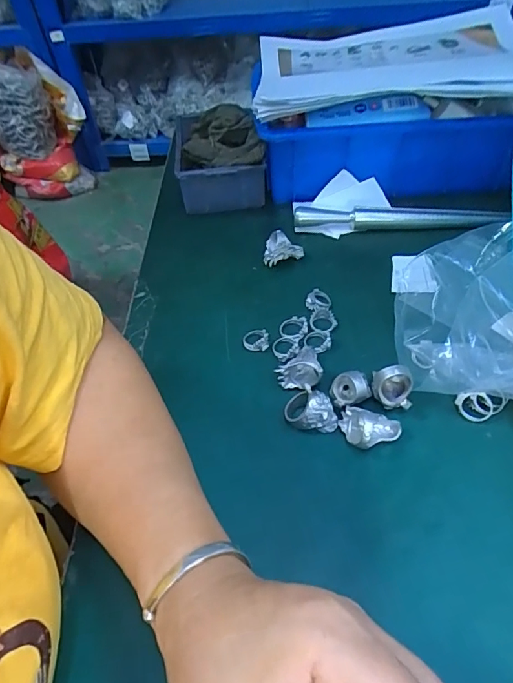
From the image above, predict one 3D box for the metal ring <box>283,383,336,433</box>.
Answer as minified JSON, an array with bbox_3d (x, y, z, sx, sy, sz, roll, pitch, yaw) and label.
[{"bbox_3d":[0.037,0.048,0.310,0.037,0.026,0.022,17,53,18],"label":"metal ring"}]

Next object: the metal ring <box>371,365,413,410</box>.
[{"bbox_3d":[0.095,0.032,0.314,0.028,0.033,0.017,8,51,11],"label":"metal ring"}]

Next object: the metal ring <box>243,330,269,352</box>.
[{"bbox_3d":[-0.001,-0.001,0.370,0.021,0.005,0.020,-3,49,2],"label":"metal ring"}]

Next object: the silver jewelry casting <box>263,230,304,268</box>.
[{"bbox_3d":[0.025,-0.086,0.422,0.036,0.032,0.017,3,50,7],"label":"silver jewelry casting"}]

